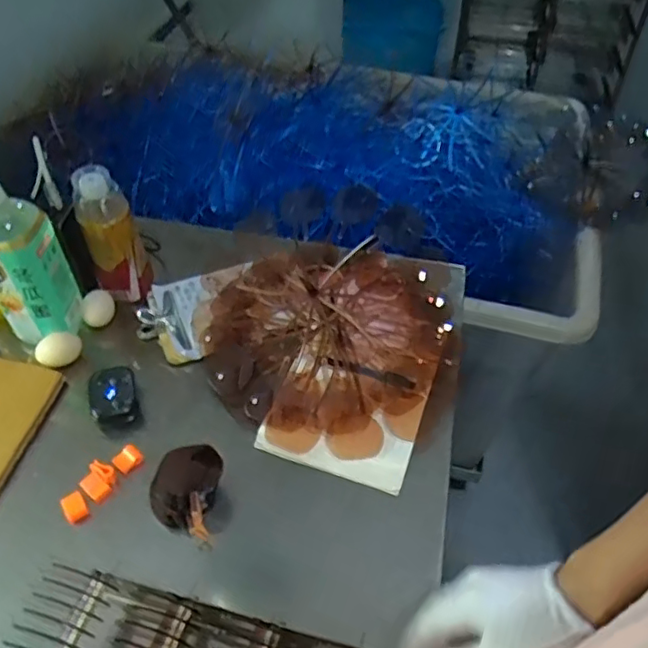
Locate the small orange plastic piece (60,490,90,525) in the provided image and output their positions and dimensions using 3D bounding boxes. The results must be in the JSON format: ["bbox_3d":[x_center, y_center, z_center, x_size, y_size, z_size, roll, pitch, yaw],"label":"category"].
[{"bbox_3d":[-0.261,0.192,0.622,0.021,0.011,0.030,-26,53,-23],"label":"small orange plastic piece"}]

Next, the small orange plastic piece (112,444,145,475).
[{"bbox_3d":[-0.218,0.150,0.659,0.021,0.013,0.028,30,53,24],"label":"small orange plastic piece"}]

